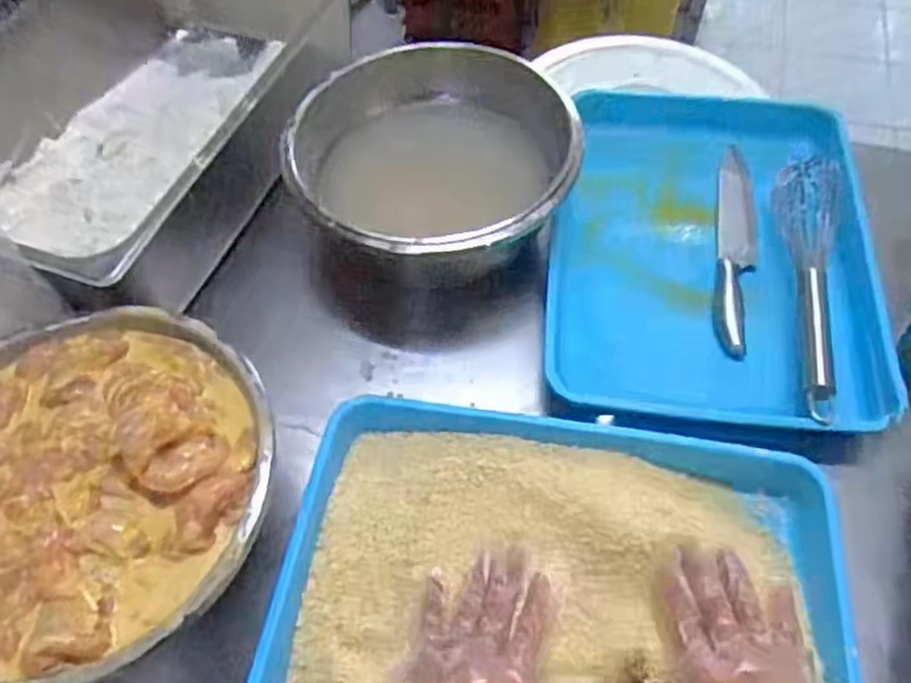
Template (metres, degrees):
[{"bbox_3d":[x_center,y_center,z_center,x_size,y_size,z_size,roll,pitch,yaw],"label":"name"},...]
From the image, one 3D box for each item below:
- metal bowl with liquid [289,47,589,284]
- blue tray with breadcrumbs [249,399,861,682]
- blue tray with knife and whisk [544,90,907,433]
[{"bbox_3d":[-0.018,-0.167,0.744,0.259,0.127,0.244,-1,56,2],"label":"metal bowl with liquid"},{"bbox_3d":[0.076,0.187,0.532,0.401,0.061,0.312,6,57,7],"label":"blue tray with breadcrumbs"},{"bbox_3d":[0.248,-0.104,0.728,0.295,0.051,0.398,5,57,6],"label":"blue tray with knife and whisk"}]

